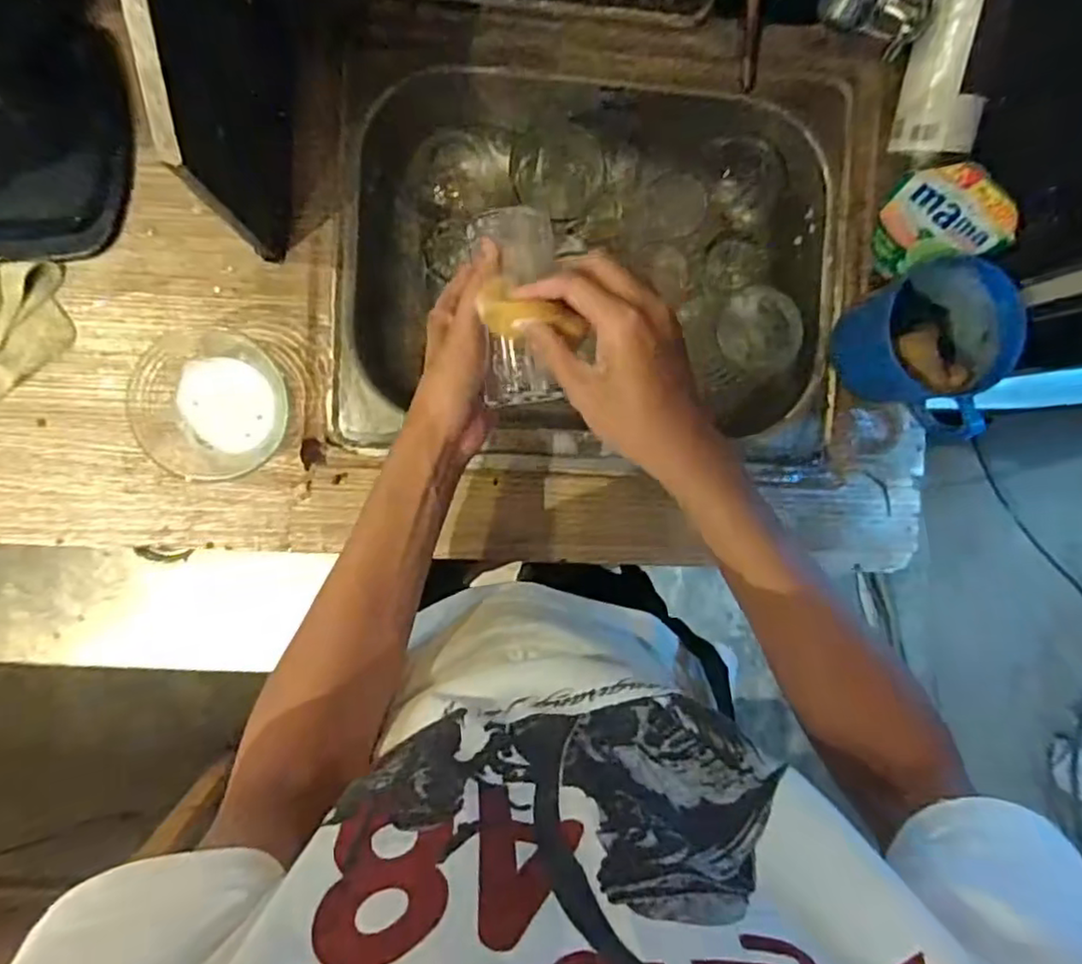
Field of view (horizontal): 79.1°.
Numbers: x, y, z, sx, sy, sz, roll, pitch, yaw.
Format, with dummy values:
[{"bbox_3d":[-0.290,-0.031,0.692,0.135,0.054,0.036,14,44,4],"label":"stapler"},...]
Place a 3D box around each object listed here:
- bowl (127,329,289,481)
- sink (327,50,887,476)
[{"bbox_3d":[-0.277,-0.064,0.548,0.127,0.037,0.119,0,93,-5],"label":"bowl"},{"bbox_3d":[0.057,-0.198,0.631,0.480,0.165,0.370,2,93,-6],"label":"sink"}]

